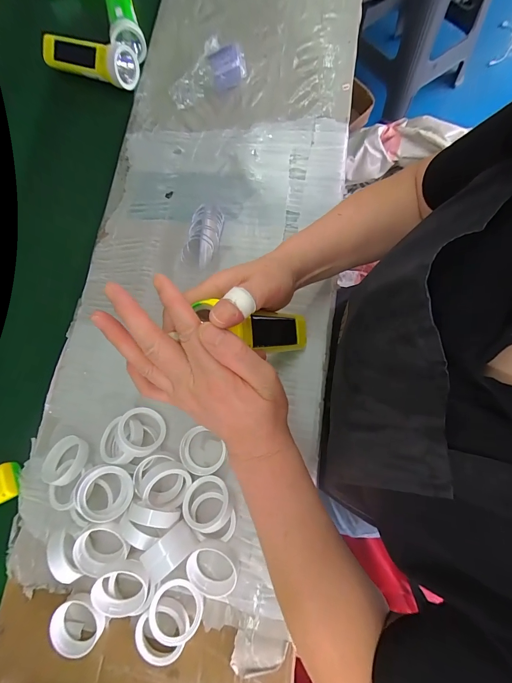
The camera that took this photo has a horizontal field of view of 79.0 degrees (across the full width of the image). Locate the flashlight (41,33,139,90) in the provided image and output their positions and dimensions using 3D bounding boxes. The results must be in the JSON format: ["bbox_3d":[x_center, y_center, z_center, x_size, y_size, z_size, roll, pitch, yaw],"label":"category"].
[{"bbox_3d":[-0.234,-0.393,0.435,0.133,0.036,0.037,11,78,3],"label":"flashlight"}]

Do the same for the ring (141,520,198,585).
[{"bbox_3d":[-0.085,0.207,0.315,0.047,0.055,0.030,-39,75,-2],"label":"ring"}]

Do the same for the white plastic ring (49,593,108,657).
[{"bbox_3d":[-0.193,0.306,0.335,0.052,0.018,0.052,-2,77,7],"label":"white plastic ring"}]

